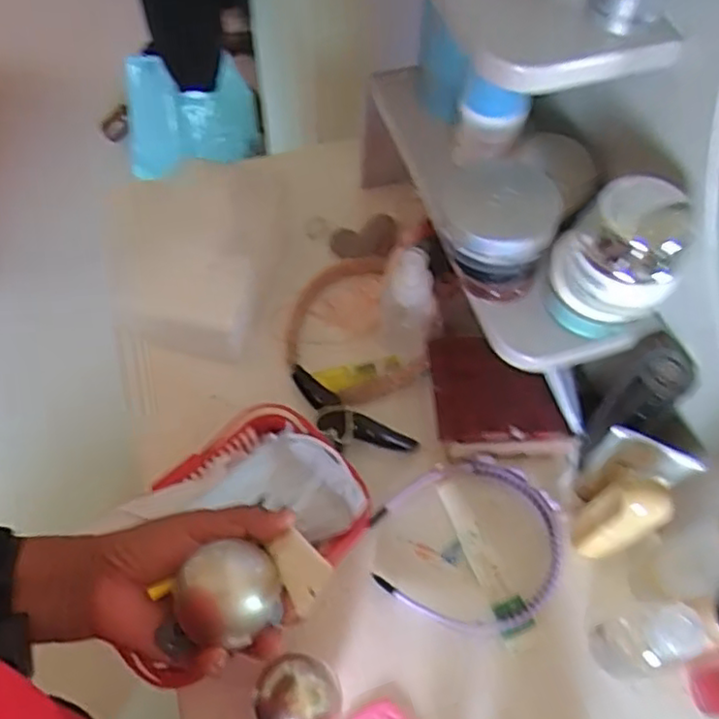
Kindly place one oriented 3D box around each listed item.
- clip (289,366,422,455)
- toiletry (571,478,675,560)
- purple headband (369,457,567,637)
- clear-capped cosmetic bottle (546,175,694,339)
[{"bbox_3d":[-0.015,0.054,0.551,0.118,0.033,0.041,31,65,15],"label":"clip"},{"bbox_3d":[0.178,0.115,0.466,0.034,0.111,0.035,1,61,-1],"label":"toiletry"},{"bbox_3d":[0.086,0.142,0.512,0.148,0.012,0.129,-5,61,-4],"label":"purple headband"},{"bbox_3d":[0.159,-0.057,0.417,0.068,0.095,0.063,1,61,-1],"label":"clear-capped cosmetic bottle"}]

